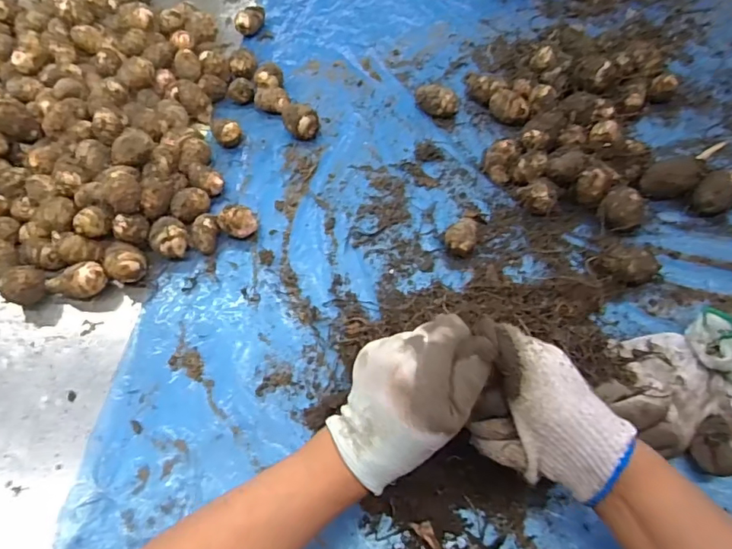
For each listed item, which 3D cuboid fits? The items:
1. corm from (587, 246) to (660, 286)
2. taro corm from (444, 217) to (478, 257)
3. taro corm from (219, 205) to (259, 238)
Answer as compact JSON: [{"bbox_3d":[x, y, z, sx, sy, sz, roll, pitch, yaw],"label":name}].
[{"bbox_3d":[0.249,-0.010,0.495,0.058,0.038,0.032,16,58,14],"label":"corm"},{"bbox_3d":[0.100,-0.039,0.535,0.031,0.027,0.043,14,58,12],"label":"taro corm"},{"bbox_3d":[-0.138,-0.055,0.559,0.034,0.034,0.033,-2,56,2],"label":"taro corm"}]

